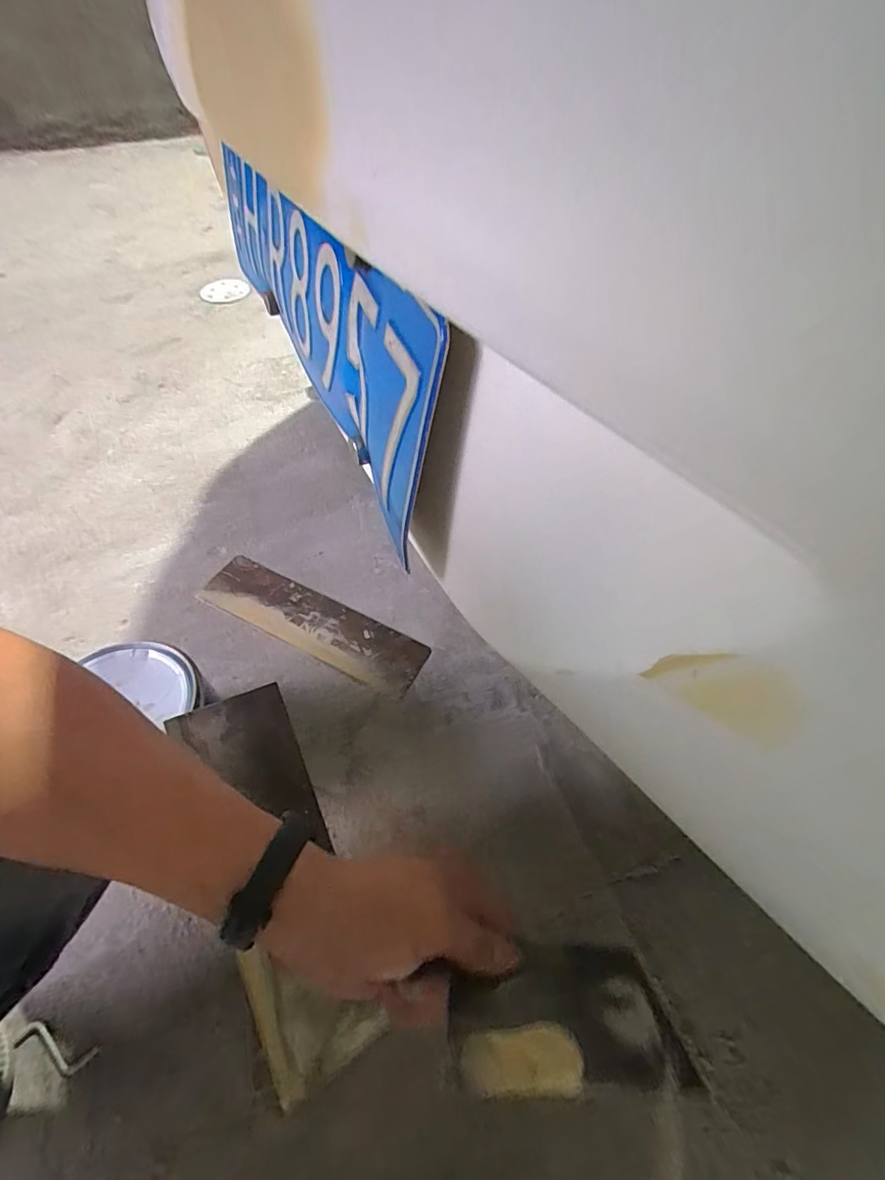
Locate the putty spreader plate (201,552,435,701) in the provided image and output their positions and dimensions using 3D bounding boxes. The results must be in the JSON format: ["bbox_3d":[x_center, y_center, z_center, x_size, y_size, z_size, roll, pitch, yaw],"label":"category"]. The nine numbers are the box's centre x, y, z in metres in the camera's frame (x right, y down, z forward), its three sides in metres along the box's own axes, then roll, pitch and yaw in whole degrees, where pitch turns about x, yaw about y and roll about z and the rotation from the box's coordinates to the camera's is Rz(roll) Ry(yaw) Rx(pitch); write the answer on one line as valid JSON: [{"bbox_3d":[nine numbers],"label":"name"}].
[{"bbox_3d":[-0.185,0.046,0.710,0.336,0.008,0.091,23,56,14],"label":"putty spreader plate"}]

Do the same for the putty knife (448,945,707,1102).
[{"bbox_3d":[0.066,0.222,0.265,0.137,0.012,0.072,16,16,-22],"label":"putty knife"}]

